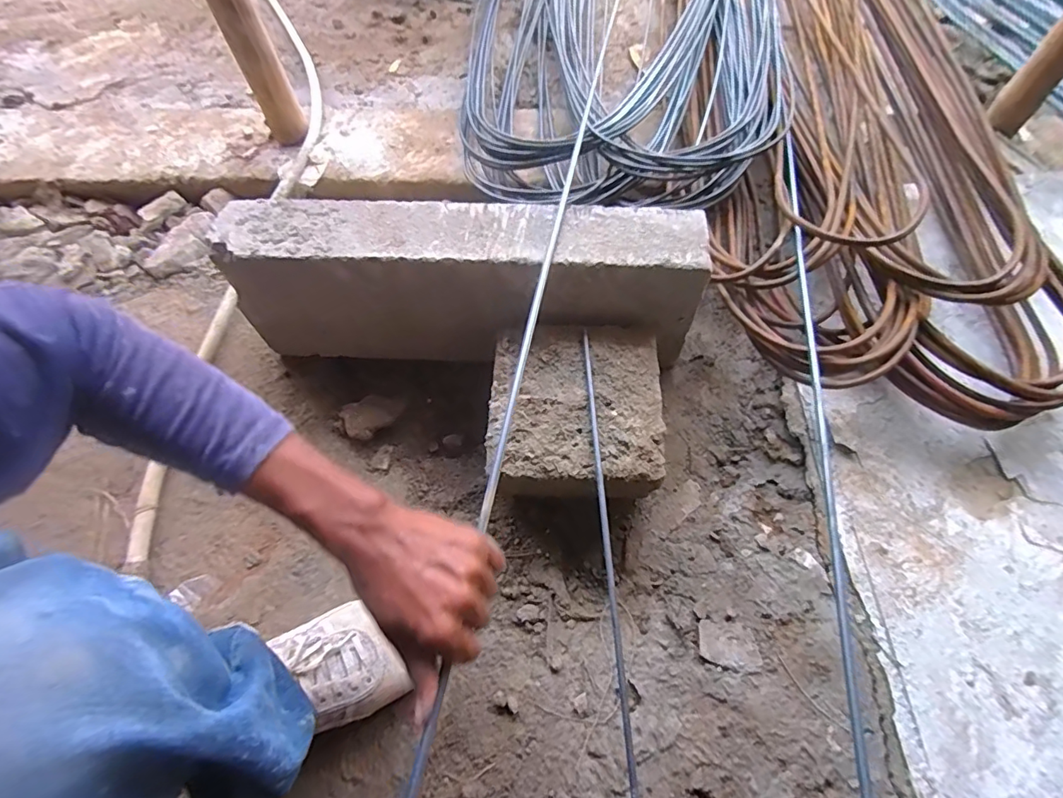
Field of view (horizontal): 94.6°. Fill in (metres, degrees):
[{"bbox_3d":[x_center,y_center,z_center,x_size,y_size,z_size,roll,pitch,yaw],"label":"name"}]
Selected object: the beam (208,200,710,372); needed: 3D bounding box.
[{"bbox_3d":[-0.089,-0.150,0.650,0.586,0.178,0.110,2,62,4],"label":"beam"}]

